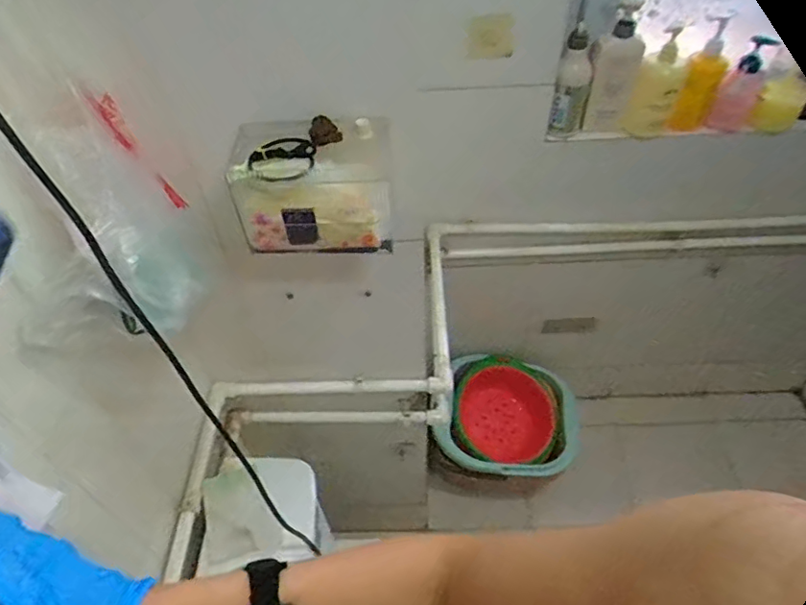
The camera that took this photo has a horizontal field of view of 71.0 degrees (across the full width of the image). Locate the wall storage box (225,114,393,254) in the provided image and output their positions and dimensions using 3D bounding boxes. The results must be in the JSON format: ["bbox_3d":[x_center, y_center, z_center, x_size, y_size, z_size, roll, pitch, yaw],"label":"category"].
[{"bbox_3d":[-0.094,-0.127,0.616,0.164,0.121,0.089,-3,48,0],"label":"wall storage box"}]

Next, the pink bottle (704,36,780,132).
[{"bbox_3d":[0.699,-0.440,1.166,0.075,0.186,0.094,27,55,24],"label":"pink bottle"}]

